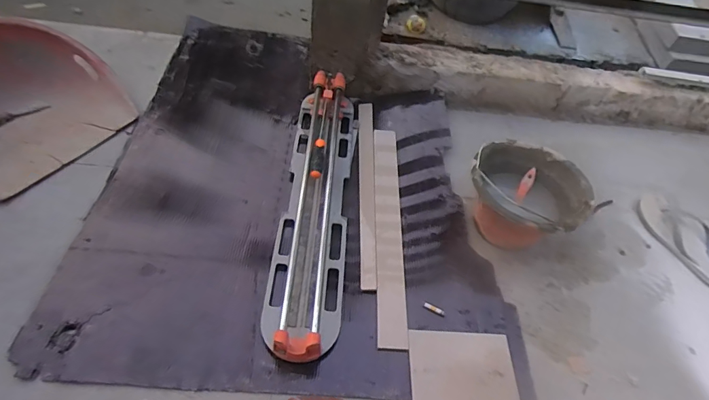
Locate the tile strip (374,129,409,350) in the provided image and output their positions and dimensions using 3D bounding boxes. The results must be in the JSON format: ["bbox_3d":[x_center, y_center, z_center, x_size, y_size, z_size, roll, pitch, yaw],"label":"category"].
[{"bbox_3d":[0.080,0.050,0.972,0.064,0.012,0.594,6,52,-7],"label":"tile strip"}]

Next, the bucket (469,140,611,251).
[{"bbox_3d":[0.375,0.008,0.951,0.252,0.169,0.236,4,52,-5],"label":"bucket"}]

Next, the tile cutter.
[{"bbox_3d":[-0.085,-0.023,0.947,0.150,0.089,0.745,6,52,-3],"label":"tile cutter"}]

